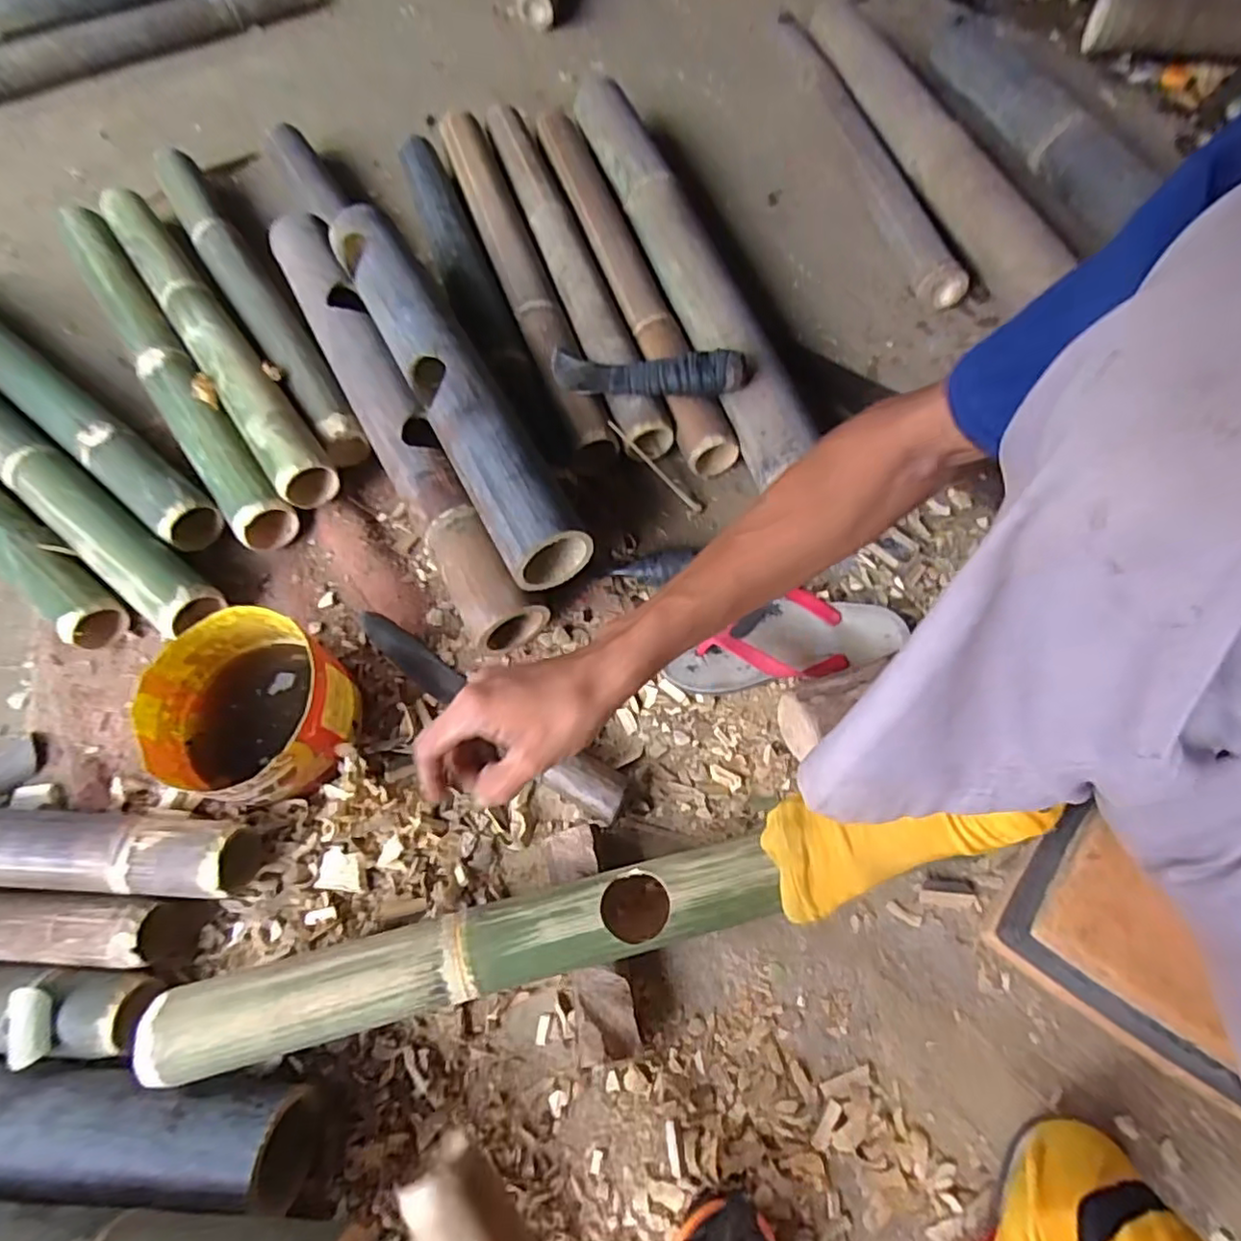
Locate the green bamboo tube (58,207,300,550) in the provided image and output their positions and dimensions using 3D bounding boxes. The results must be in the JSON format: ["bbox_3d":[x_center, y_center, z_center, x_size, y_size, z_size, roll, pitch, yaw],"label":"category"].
[{"bbox_3d":[-0.539,-0.306,0.759,0.055,0.055,0.595,-35,70,-13],"label":"green bamboo tube"}]

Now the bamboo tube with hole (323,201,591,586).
[{"bbox_3d":[-0.171,-0.244,0.646,0.079,0.073,0.485,-26,66,-11],"label":"bamboo tube with hole"}]

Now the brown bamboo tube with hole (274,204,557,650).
[{"bbox_3d":[-0.249,-0.227,0.703,0.071,0.093,0.605,-28,67,-10],"label":"brown bamboo tube with hole"}]

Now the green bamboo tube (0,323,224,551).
[{"bbox_3d":[-0.671,-0.268,0.755,0.637,0.064,0.066,36,72,17],"label":"green bamboo tube"}]

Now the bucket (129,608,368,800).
[{"bbox_3d":[-0.312,0.074,0.559,0.154,0.086,0.141,-1,65,2],"label":"bucket"}]

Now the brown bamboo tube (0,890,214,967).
[{"bbox_3d":[-0.468,0.239,0.507,0.254,0.050,0.050,2,64,2],"label":"brown bamboo tube"}]

